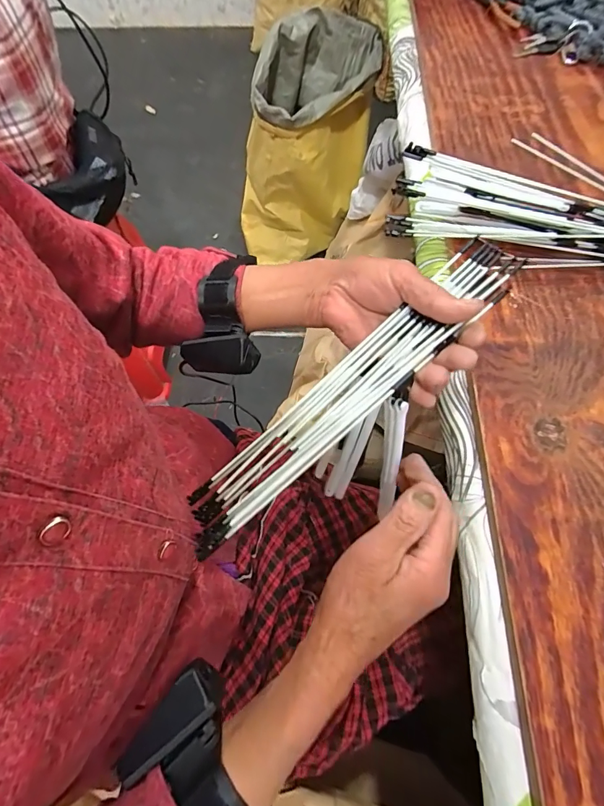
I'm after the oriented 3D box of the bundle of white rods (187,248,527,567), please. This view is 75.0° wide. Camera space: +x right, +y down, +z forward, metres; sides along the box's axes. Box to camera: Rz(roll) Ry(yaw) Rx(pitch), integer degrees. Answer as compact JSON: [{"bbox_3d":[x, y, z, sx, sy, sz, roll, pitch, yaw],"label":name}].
[{"bbox_3d":[0.033,-0.005,0.306,0.312,0.030,0.052,-42,68,4],"label":"bundle of white rods"}]

